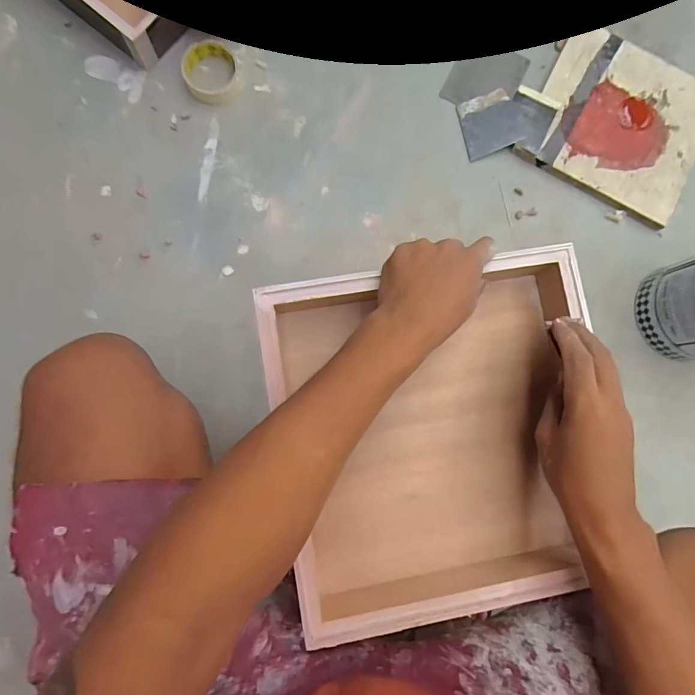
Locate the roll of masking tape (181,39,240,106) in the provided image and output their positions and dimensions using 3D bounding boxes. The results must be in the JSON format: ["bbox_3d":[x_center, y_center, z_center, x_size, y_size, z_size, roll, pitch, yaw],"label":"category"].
[{"bbox_3d":[-0.217,-0.438,0.663,0.085,0.018,0.098,-15,84,-6],"label":"roll of masking tape"}]

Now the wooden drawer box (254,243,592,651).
[{"bbox_3d":[0.091,0.083,0.405,0.304,0.069,0.314,-9,83,-6],"label":"wooden drawer box"}]

